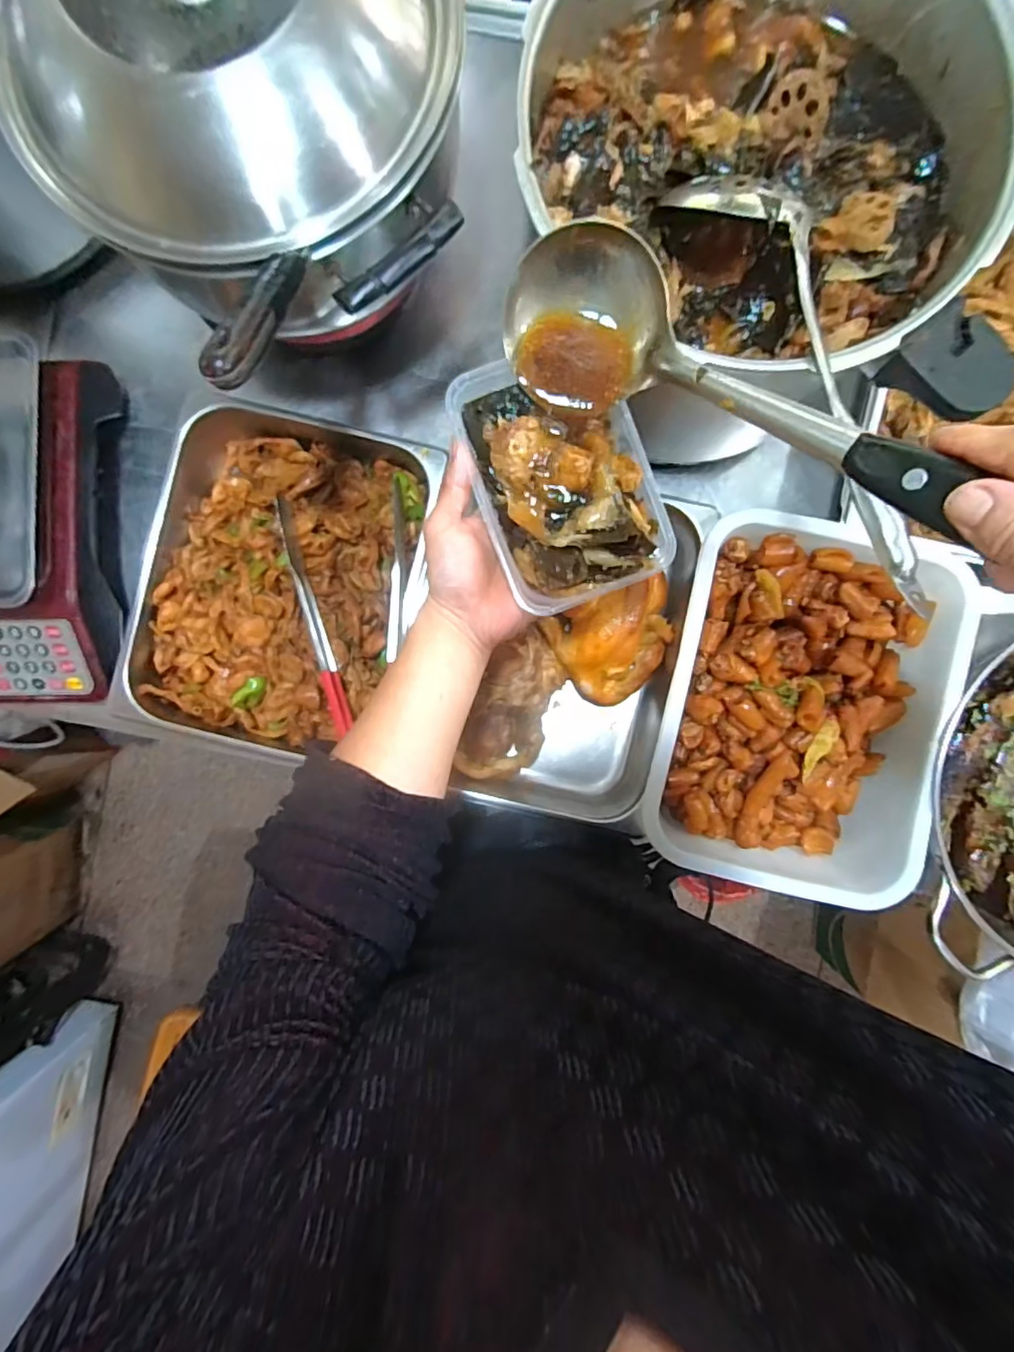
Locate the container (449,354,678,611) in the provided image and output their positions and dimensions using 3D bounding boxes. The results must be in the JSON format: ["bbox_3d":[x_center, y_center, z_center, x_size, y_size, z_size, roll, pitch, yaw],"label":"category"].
[{"bbox_3d":[0.037,-0.127,0.366,0.108,0.040,0.158,-21,90,1],"label":"container"}]

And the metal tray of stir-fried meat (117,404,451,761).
[{"bbox_3d":[-0.217,-0.092,0.556,0.256,0.059,0.327,11,90,1],"label":"metal tray of stir-fried meat"}]

